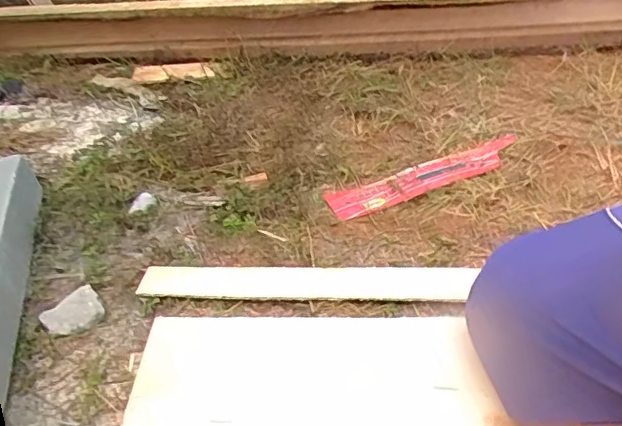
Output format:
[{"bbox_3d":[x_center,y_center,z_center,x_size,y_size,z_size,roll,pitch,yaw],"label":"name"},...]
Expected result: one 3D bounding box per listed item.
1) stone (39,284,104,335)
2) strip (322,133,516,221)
[{"bbox_3d":[-0.396,0.165,0.961,0.089,0.032,0.067,-34,47,-30],"label":"stone"},{"bbox_3d":[0.247,-0.081,1.215,0.444,0.014,0.095,-18,40,-14],"label":"strip"}]

